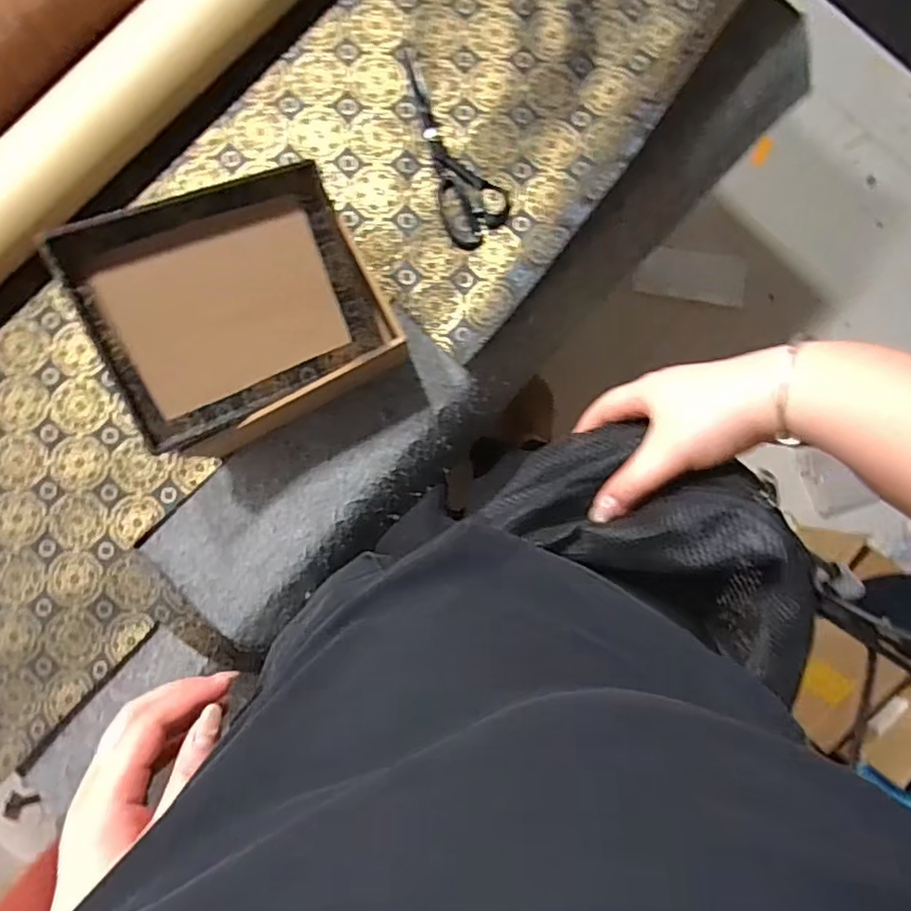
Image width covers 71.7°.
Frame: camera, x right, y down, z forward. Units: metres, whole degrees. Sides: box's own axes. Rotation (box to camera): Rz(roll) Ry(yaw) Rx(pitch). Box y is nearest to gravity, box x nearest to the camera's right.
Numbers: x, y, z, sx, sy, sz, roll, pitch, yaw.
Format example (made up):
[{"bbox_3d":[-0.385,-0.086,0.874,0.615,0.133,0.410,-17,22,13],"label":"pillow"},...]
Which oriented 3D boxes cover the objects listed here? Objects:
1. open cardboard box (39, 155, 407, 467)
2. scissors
[{"bbox_3d":[-0.209,-0.138,0.616,0.255,0.073,0.222,-30,114,-21],"label":"open cardboard box"},{"bbox_3d":[-0.009,-0.359,0.739,0.078,0.008,0.233,-25,89,-1],"label":"scissors"}]

